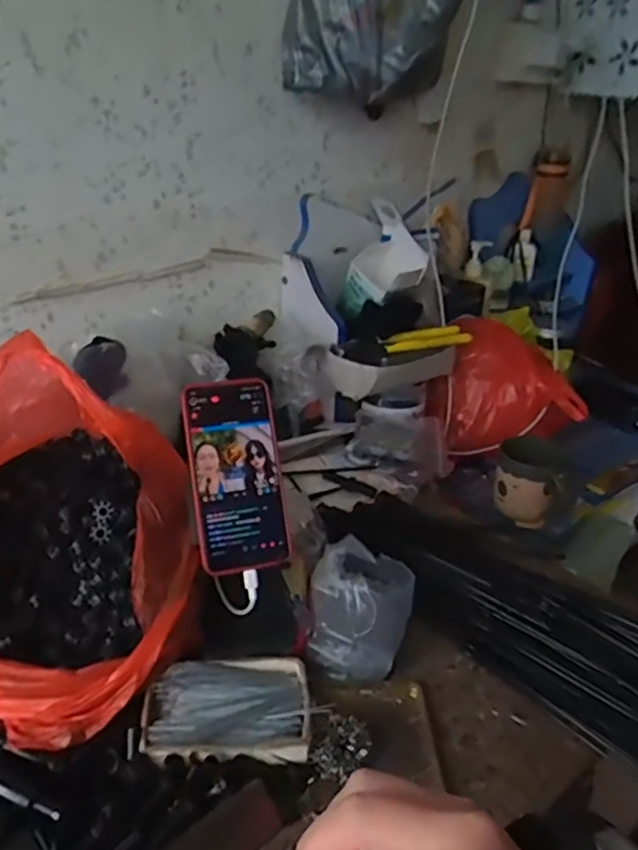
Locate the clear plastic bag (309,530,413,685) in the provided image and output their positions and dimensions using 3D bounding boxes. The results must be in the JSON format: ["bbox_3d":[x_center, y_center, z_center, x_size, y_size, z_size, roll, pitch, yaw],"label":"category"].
[{"bbox_3d":[0.038,0.165,0.612,0.091,0.076,0.119,10,29,14],"label":"clear plastic bag"}]

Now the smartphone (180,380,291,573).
[{"bbox_3d":[-0.070,0.042,0.568,0.077,0.162,0.008,-6,-7,-16],"label":"smartphone"}]

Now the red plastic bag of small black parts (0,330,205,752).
[{"bbox_3d":[-0.211,0.089,0.523,0.215,0.213,0.225,12,30,18],"label":"red plastic bag of small black parts"}]

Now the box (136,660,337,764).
[{"bbox_3d":[-0.070,0.227,0.523,0.132,0.023,0.085,-3,29,-10],"label":"box"}]

